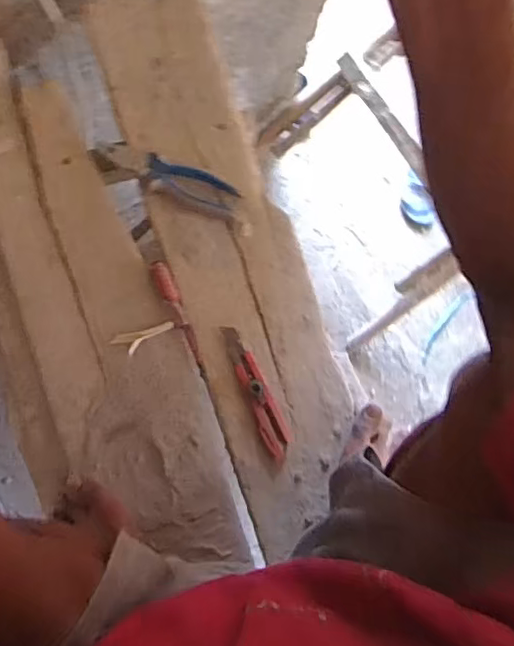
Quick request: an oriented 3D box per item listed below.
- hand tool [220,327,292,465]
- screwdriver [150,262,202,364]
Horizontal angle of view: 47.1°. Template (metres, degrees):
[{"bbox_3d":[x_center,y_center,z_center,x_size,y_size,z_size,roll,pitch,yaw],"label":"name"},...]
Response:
[{"bbox_3d":[0.002,0.087,0.730,0.033,0.016,0.176,-22,88,-8],"label":"hand tool"},{"bbox_3d":[-0.099,-0.013,0.742,0.021,0.019,0.133,-23,88,-8],"label":"screwdriver"}]

